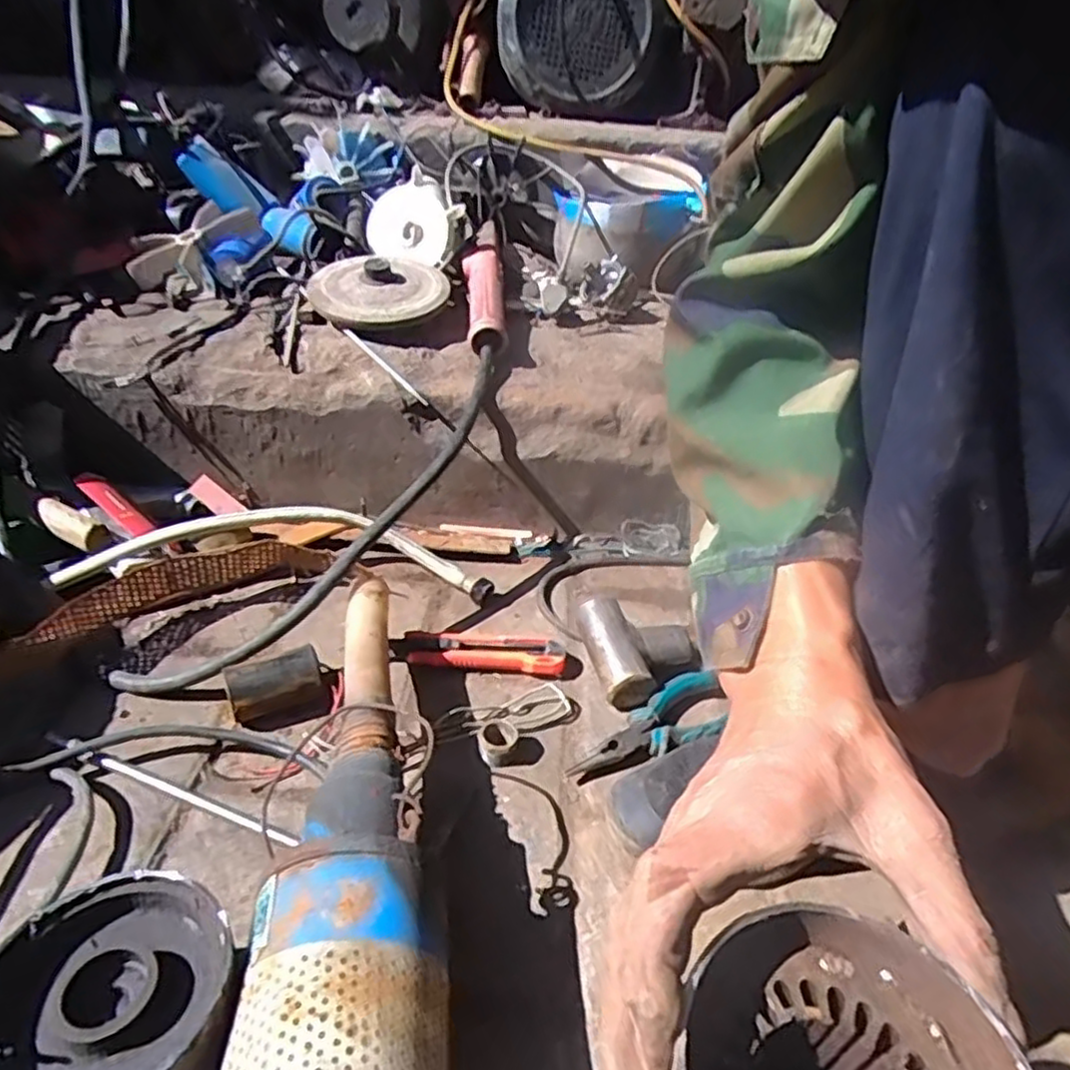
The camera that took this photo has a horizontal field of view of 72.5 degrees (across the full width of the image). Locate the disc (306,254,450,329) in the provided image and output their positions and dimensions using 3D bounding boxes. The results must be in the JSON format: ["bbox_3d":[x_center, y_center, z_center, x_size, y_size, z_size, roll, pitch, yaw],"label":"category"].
[{"bbox_3d":[-0.169,-0.262,0.763,0.145,0.035,0.118,3,46,1],"label":"disc"}]

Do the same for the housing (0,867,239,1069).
[{"bbox_3d":[-0.184,0.225,0.326,0.096,0.089,0.103,-12,38,-27],"label":"housing"}]

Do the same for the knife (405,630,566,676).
[{"bbox_3d":[-0.041,0.097,0.600,0.127,0.018,0.036,7,33,-1],"label":"knife"}]

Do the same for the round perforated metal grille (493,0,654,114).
[{"bbox_3d":[0.063,-0.756,1.071,0.237,0.215,0.063,5,33,1],"label":"round perforated metal grille"}]

